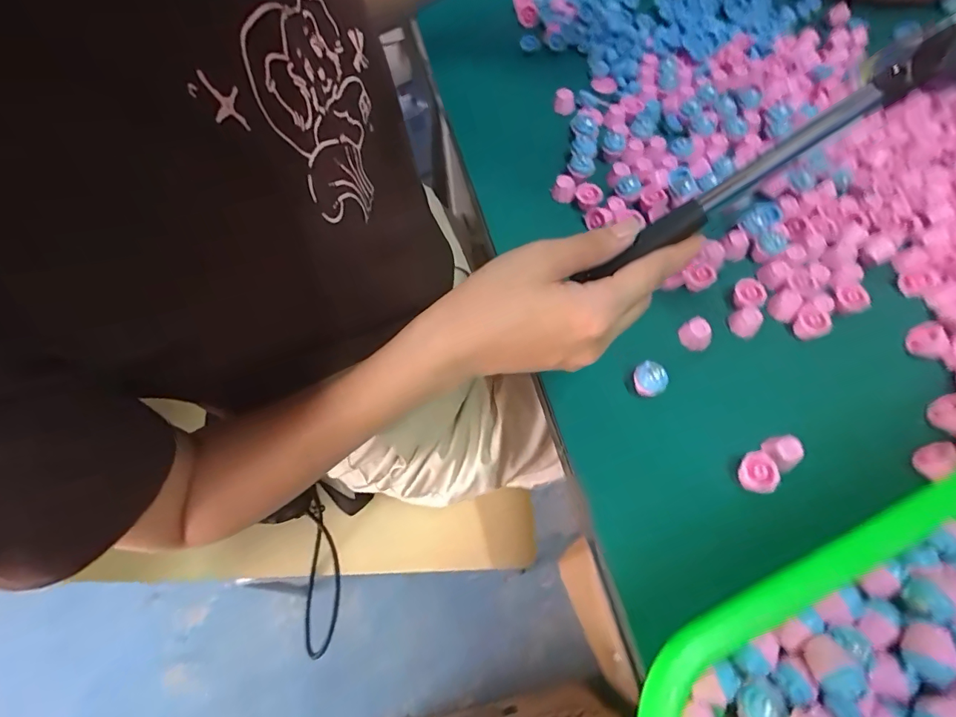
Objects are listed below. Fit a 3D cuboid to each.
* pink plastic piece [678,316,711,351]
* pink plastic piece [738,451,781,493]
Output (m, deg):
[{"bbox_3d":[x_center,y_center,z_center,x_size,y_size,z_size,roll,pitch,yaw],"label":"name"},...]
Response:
[{"bbox_3d":[0.152,-0.017,0.309,0.021,0.015,0.017,37,70,18],"label":"pink plastic piece"},{"bbox_3d":[0.169,0.069,0.267,0.019,0.011,0.023,-2,64,1],"label":"pink plastic piece"}]

